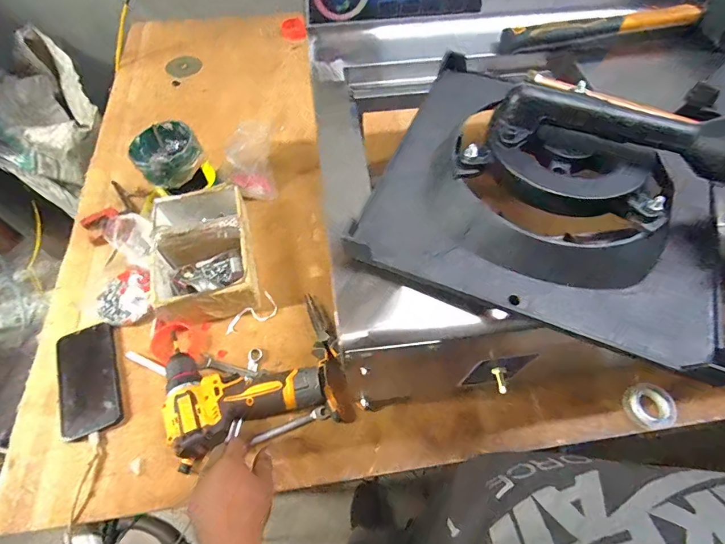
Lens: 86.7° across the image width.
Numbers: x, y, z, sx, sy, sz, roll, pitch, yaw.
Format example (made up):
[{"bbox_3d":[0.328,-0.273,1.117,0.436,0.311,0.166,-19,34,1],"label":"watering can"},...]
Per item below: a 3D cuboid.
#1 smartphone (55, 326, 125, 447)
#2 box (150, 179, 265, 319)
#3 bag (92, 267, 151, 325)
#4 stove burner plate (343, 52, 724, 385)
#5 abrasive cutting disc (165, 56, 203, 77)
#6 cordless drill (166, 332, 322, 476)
[{"bbox_3d":[-0.418,0.163,0.584,0.086,0.013,0.170,-21,63,-12],"label":"smartphone"},{"bbox_3d":[-0.270,-0.040,0.654,0.154,0.089,0.235,-12,62,-7],"label":"box"},{"bbox_3d":[-0.404,0.042,0.644,0.096,0.023,0.095,-9,61,-6],"label":"bag"},{"bbox_3d":[0.176,-0.100,0.334,0.280,0.095,0.287,20,62,10],"label":"stove burner plate"},{"bbox_3d":[-0.452,-0.520,0.973,0.082,0.005,0.068,19,77,4],"label":"abrasive cutting disc"},{"bbox_3d":[-0.173,0.159,0.555,0.210,0.069,0.170,-16,62,-9],"label":"cordless drill"}]

